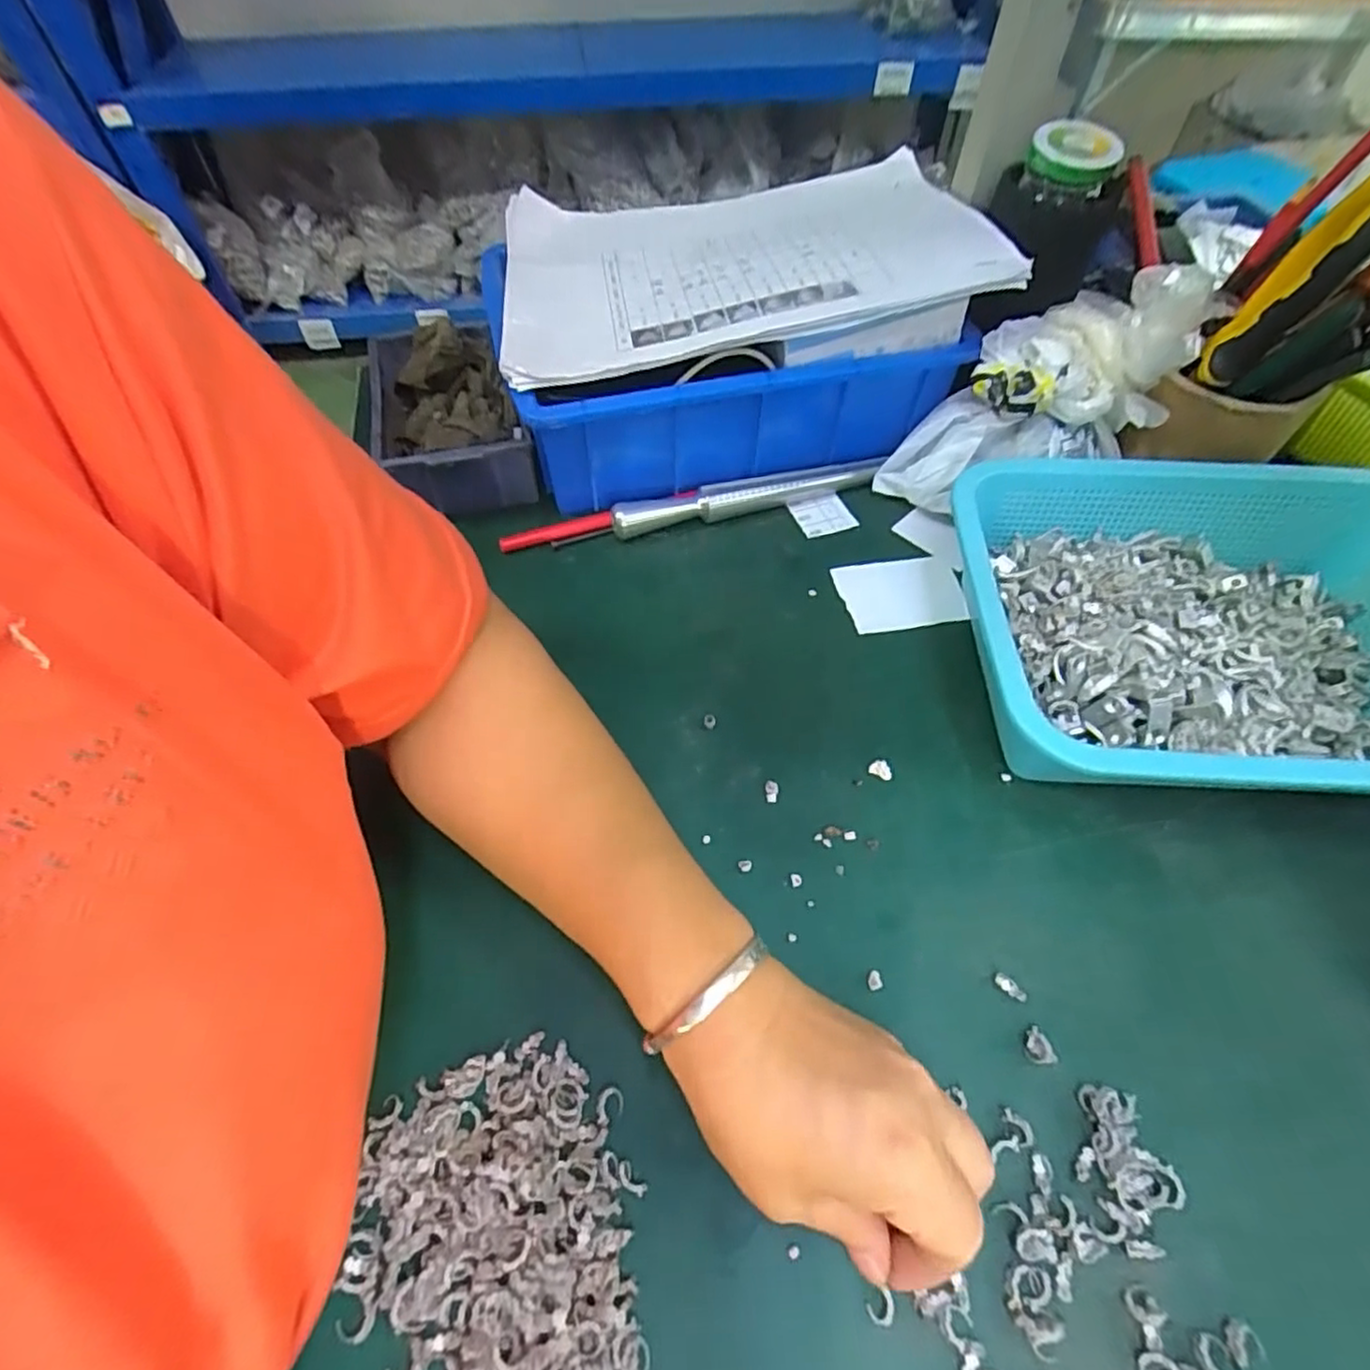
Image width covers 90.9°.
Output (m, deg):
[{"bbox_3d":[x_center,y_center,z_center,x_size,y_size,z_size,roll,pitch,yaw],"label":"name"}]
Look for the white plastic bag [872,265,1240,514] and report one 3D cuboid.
[{"bbox_3d":[0.214,-0.171,0.419,0.193,0.082,0.093,-27,51,30],"label":"white plastic bag"}]

